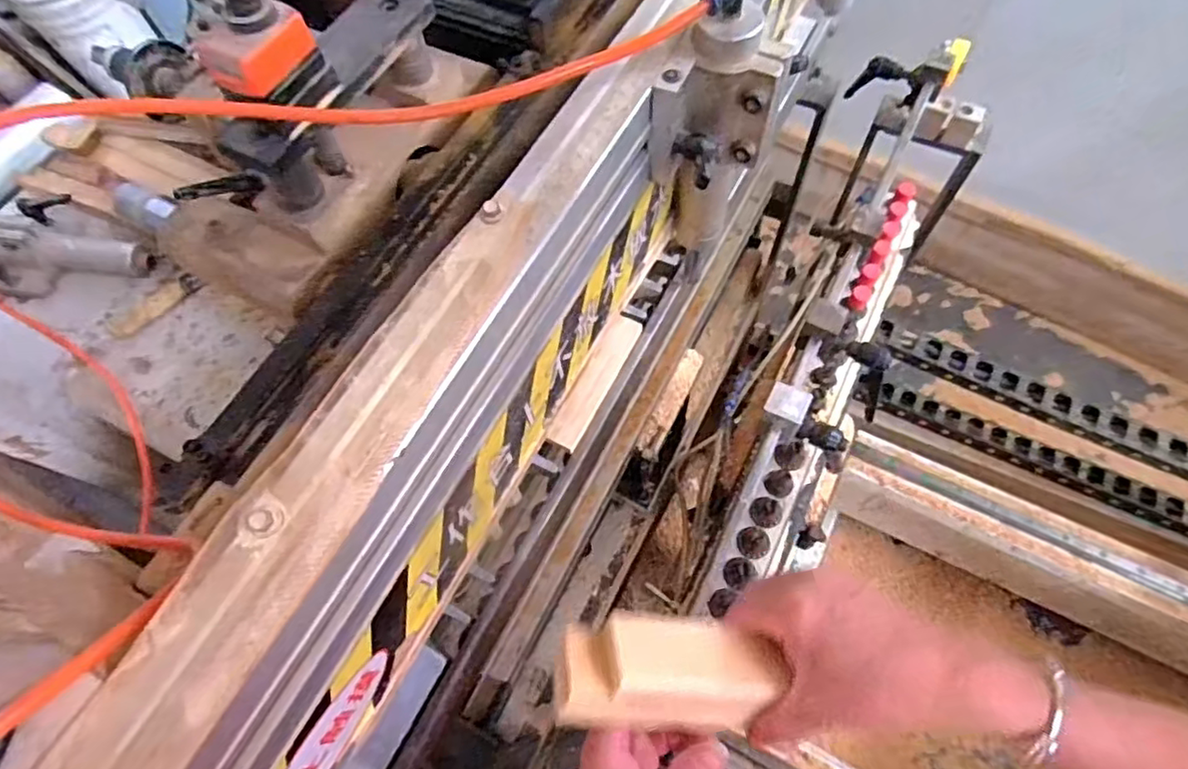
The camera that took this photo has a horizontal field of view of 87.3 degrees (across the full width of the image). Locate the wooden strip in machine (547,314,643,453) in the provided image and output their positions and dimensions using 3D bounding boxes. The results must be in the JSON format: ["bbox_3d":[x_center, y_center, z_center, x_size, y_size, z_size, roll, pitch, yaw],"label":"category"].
[{"bbox_3d":[0.003,-0.006,0.517,0.023,0.022,0.127,26,69,15],"label":"wooden strip in machine"}]

